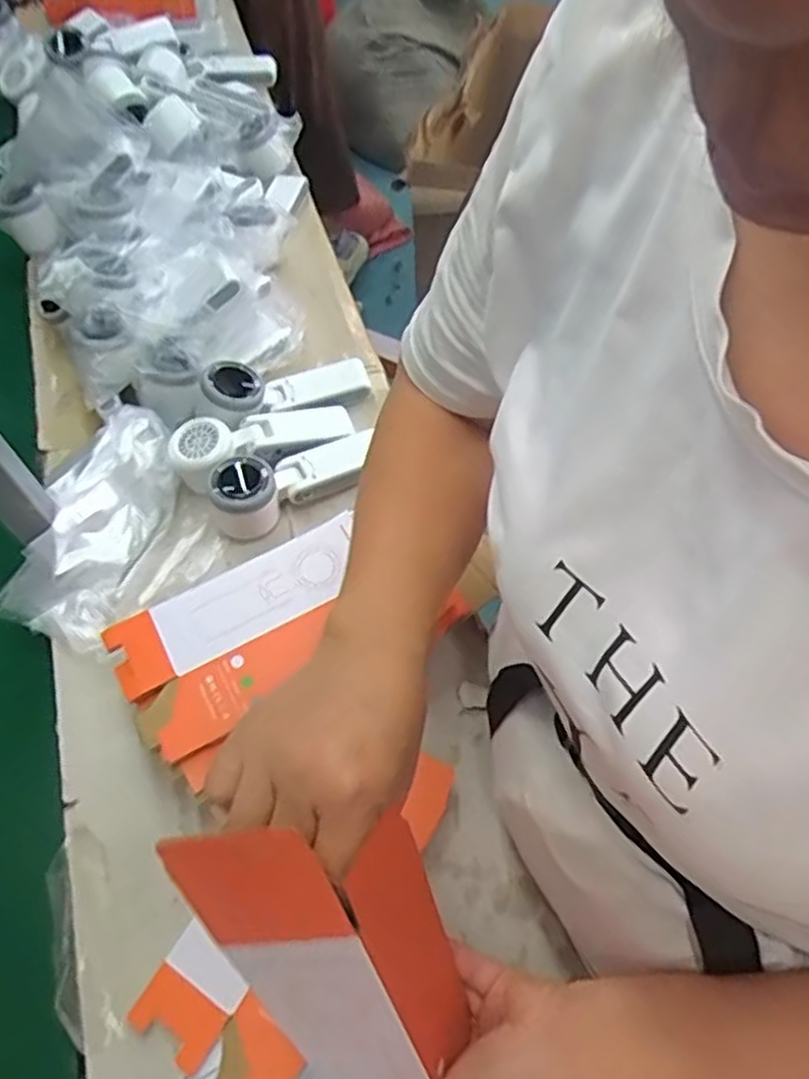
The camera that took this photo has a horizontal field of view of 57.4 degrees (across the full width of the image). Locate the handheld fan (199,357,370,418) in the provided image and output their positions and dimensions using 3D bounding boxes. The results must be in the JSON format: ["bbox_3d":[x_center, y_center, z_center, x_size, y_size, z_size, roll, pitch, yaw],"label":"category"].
[{"bbox_3d":[-0.112,-0.151,0.710,0.159,0.042,0.063,-10,58,-25],"label":"handheld fan"}]

